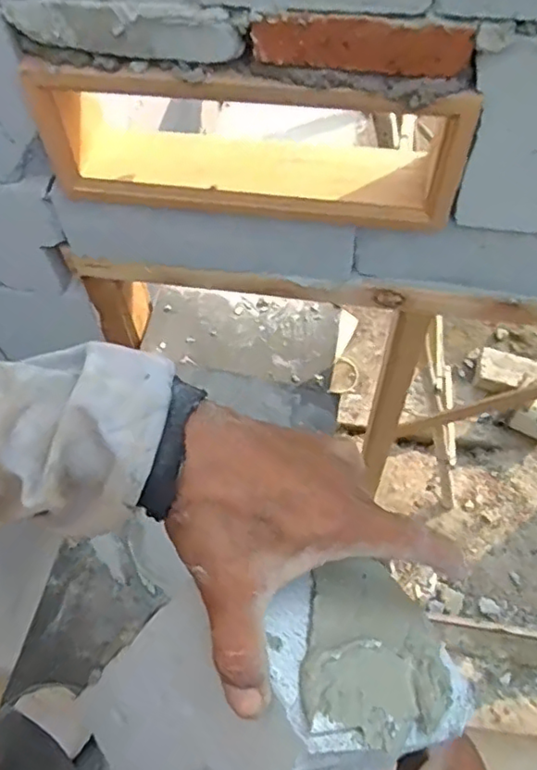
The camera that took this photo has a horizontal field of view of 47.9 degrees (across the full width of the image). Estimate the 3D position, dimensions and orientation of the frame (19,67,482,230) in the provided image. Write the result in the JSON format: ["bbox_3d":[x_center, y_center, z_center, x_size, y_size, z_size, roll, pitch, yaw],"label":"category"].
[{"bbox_3d":[-0.016,-0.274,0.639,0.431,0.157,0.115,8,60,6],"label":"frame"}]

